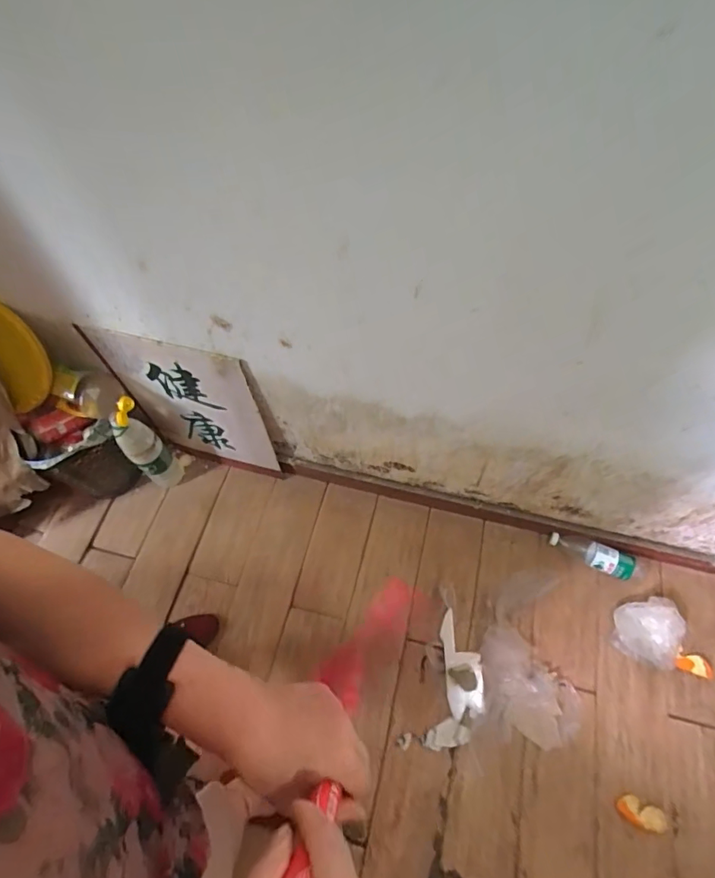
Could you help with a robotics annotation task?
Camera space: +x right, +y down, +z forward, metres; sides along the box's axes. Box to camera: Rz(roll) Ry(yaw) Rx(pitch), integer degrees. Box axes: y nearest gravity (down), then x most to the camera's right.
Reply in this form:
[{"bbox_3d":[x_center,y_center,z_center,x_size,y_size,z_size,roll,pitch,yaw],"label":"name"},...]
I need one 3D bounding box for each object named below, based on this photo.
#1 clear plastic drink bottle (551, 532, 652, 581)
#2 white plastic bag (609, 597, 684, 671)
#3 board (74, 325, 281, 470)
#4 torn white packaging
[{"bbox_3d":[0.590,0.291,1.124,0.231,0.052,0.071,14,64,10],"label":"clear plastic drink bottle"},{"bbox_3d":[0.662,0.428,1.054,0.141,0.063,0.145,18,64,12],"label":"white plastic bag"},{"bbox_3d":[-0.389,-0.074,1.102,0.336,0.445,0.019,12,60,9],"label":"board"},{"bbox_3d":[0.229,0.548,1.050,0.107,0.016,0.273,11,63,9],"label":"torn white packaging"}]

